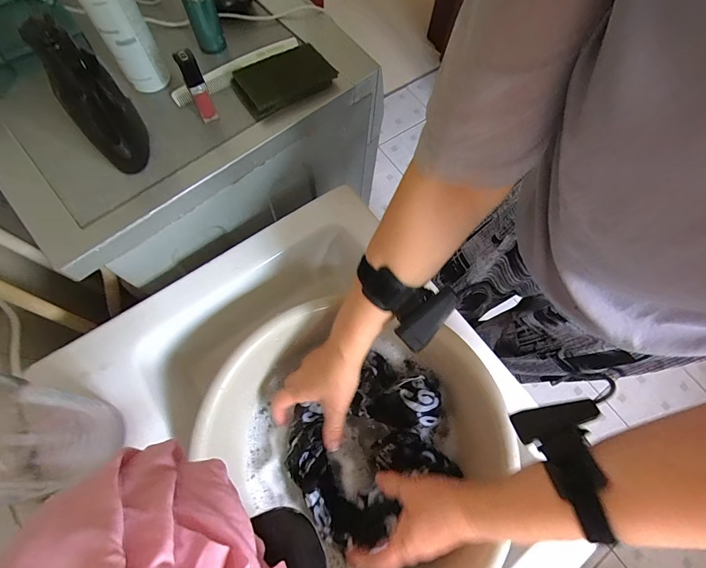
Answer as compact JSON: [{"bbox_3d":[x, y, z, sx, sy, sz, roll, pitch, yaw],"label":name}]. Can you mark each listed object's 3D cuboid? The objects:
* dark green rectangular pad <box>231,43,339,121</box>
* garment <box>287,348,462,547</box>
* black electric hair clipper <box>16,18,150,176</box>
[{"bbox_3d":[-0.087,-0.251,0.440,0.113,0.017,0.073,-28,73,-13],"label":"dark green rectangular pad"},{"bbox_3d":[0.025,0.187,0.426,0.196,0.050,0.151,-28,73,-13],"label":"garment"},{"bbox_3d":[-0.242,-0.171,0.344,0.050,0.135,0.052,-29,73,-13],"label":"black electric hair clipper"}]

